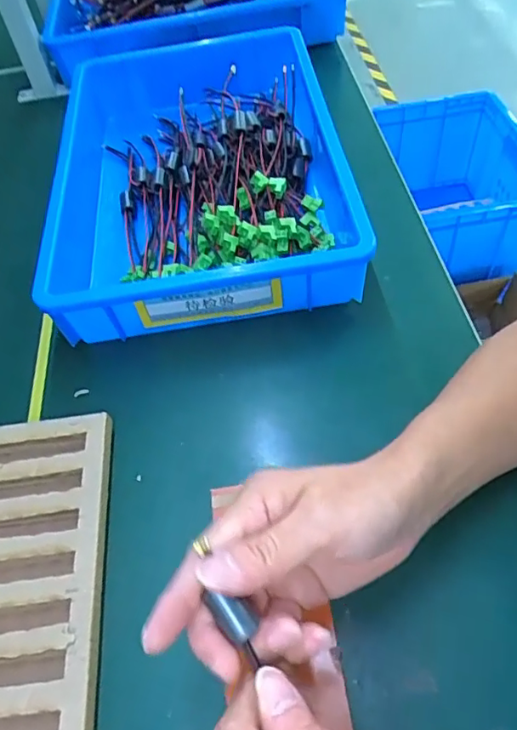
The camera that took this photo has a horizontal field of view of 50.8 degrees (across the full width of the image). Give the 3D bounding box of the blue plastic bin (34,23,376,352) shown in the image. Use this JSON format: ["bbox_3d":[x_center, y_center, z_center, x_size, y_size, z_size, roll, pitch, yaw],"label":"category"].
[{"bbox_3d":[-0.060,-0.215,0.602,0.278,0.087,0.418,-7,53,0],"label":"blue plastic bin"}]

